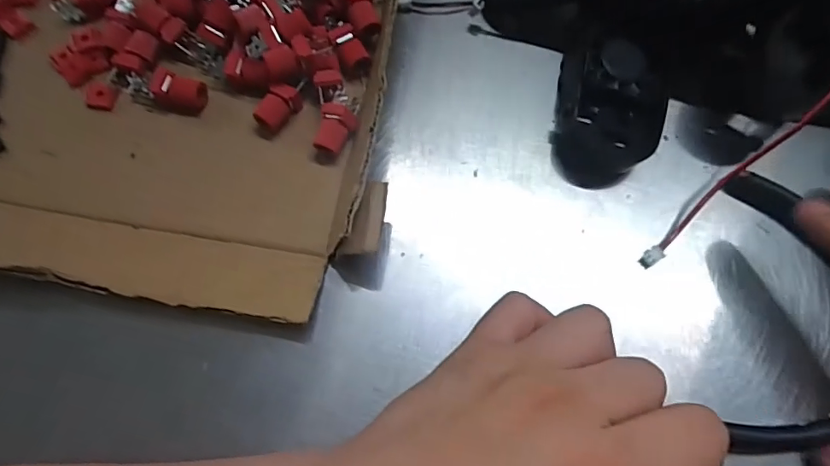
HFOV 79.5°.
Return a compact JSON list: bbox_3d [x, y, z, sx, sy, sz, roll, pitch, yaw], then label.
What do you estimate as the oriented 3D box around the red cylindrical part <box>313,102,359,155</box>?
[{"bbox_3d":[-0.038,-0.051,0.243,0.017,0.014,0.024,8,71,4],"label":"red cylindrical part"}]

